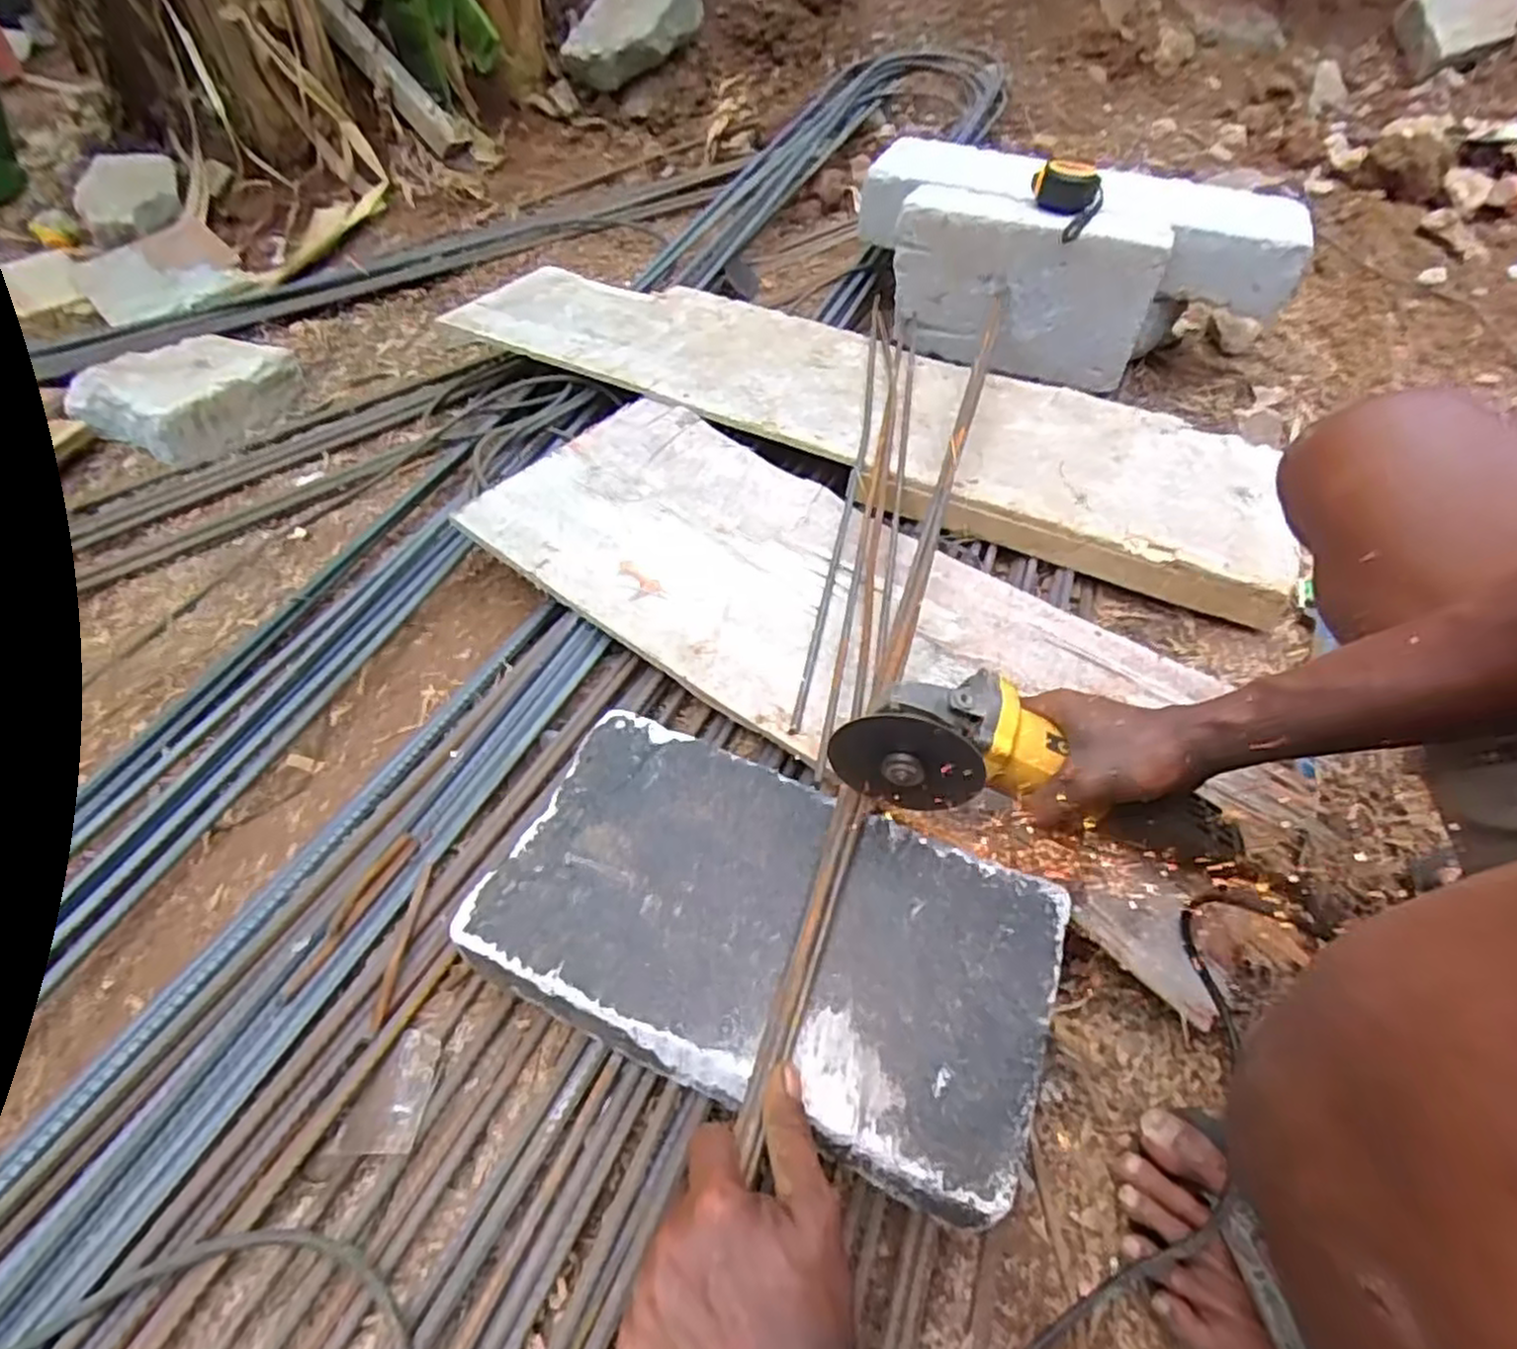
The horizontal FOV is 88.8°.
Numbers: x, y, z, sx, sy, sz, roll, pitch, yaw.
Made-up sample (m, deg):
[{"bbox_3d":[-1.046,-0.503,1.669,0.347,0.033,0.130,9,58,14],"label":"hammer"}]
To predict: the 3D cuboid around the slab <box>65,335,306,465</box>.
[{"bbox_3d":[-0.770,-0.398,1.072,0.205,0.068,0.252,20,50,16],"label":"slab"}]

